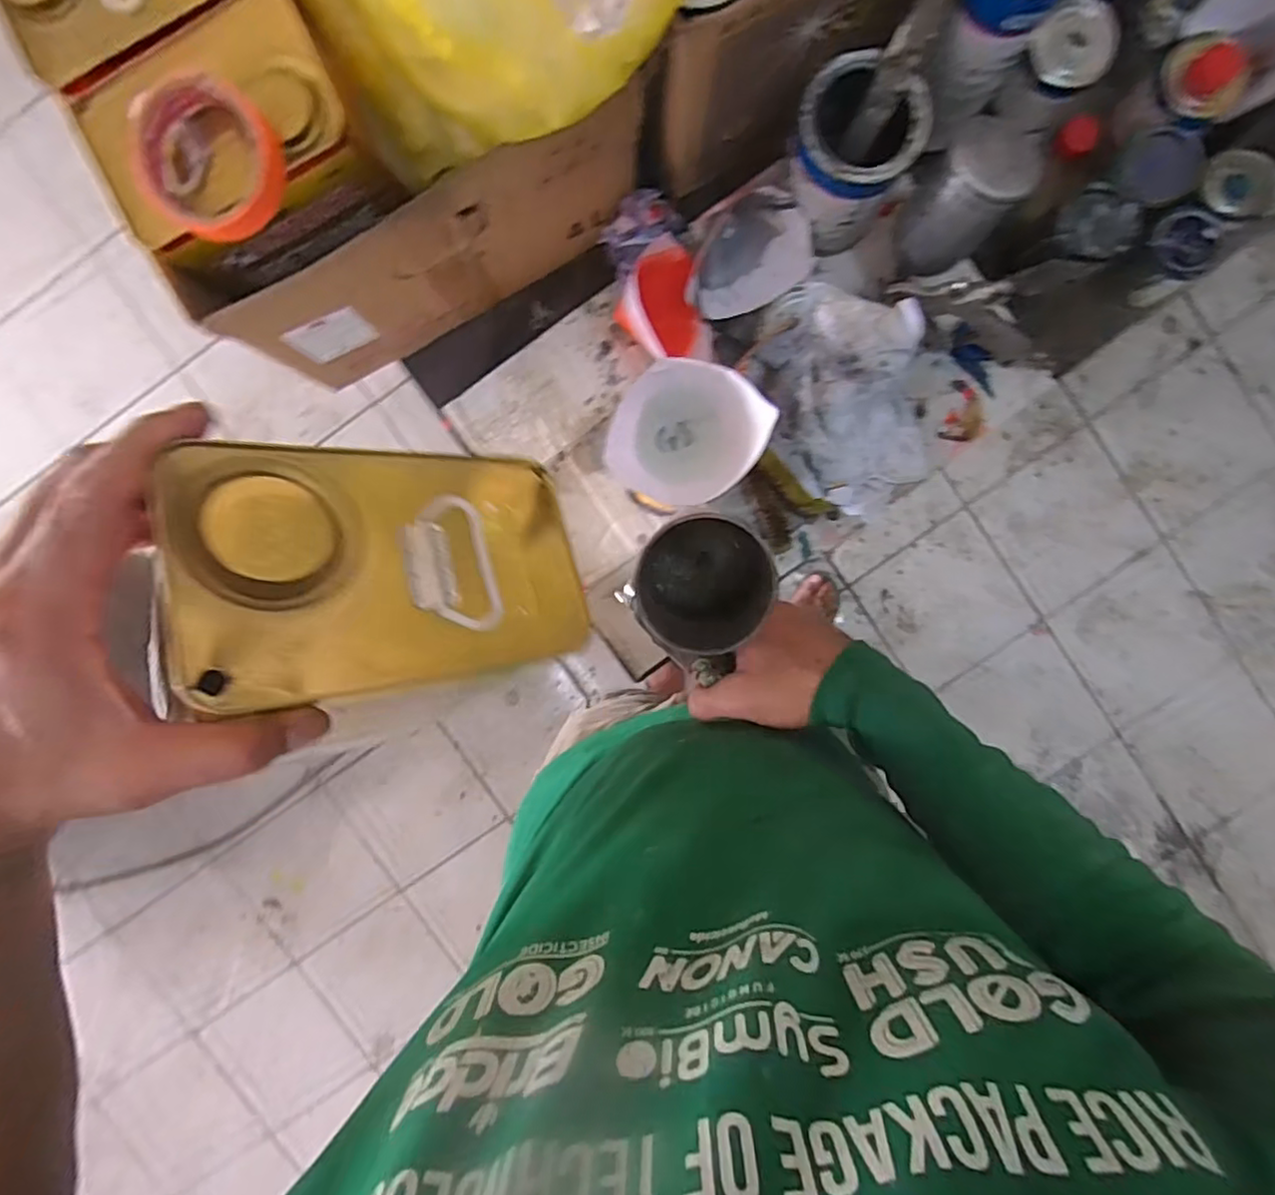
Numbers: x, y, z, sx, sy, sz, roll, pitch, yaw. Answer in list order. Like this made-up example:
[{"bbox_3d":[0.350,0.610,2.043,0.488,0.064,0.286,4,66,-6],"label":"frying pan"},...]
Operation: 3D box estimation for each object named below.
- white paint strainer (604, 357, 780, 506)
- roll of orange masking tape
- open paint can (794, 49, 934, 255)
[{"bbox_3d":[0.042,-0.133,0.538,0.108,0.089,0.116,34,94,-2],"label":"white paint strainer"},{"bbox_3d":[-0.269,-0.275,0.396,0.097,0.027,0.087,31,94,-2],"label":"roll of orange masking tape"},{"bbox_3d":[0.184,-0.390,0.573,0.102,0.120,0.101,0,95,1],"label":"open paint can"}]

